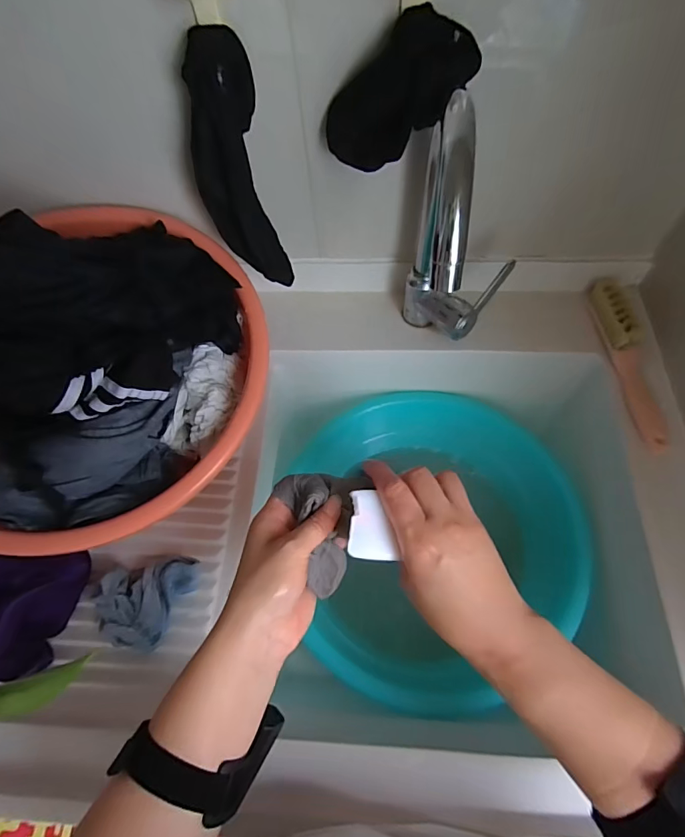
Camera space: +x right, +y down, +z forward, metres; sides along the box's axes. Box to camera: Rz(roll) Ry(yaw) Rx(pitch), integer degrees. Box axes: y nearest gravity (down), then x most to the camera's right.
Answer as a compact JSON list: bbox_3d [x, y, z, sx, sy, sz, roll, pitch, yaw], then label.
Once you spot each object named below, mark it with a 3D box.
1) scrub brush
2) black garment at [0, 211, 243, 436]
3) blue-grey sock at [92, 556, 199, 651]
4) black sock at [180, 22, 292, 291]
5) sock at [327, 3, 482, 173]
[{"bbox_3d":[0.337,-0.071,0.513,0.030,0.021,0.218,-4,64,2],"label":"scrub brush"},{"bbox_3d":[-0.219,-0.105,0.408,0.215,0.125,0.195,-11,64,-1],"label":"black garment"},{"bbox_3d":[-0.192,0.170,0.430,0.070,0.042,0.088,20,68,13],"label":"blue-grey sock"},{"bbox_3d":[-0.103,-0.231,0.429,0.072,0.210,0.061,-15,65,-4],"label":"black sock"},{"bbox_3d":[0.043,-0.265,0.367,0.116,0.088,0.063,19,67,12],"label":"sock"}]

